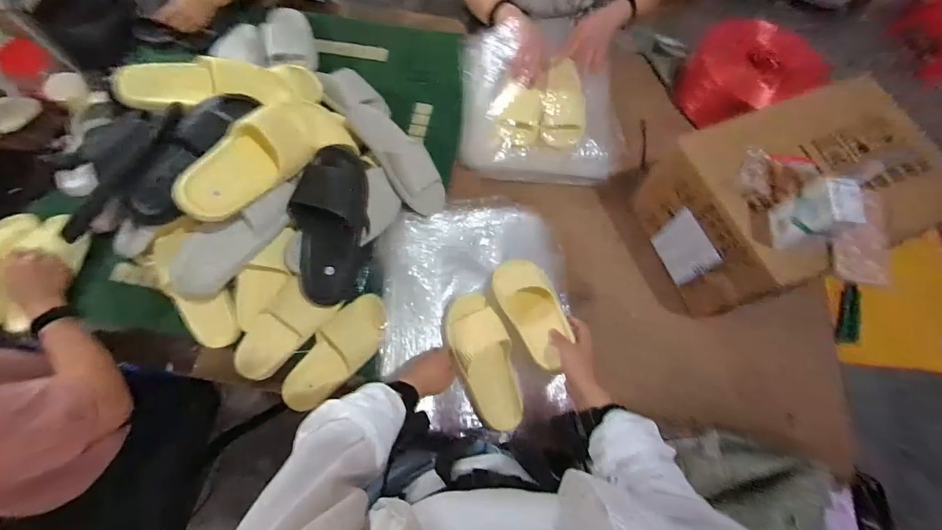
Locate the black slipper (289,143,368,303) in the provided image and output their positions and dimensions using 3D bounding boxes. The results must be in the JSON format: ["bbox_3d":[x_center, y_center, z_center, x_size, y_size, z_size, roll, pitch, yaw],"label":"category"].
[{"bbox_3d":[-0.245,-0.074,0.713,0.124,0.084,0.282,4,90,-1],"label":"black slipper"}]

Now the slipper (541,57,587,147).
[{"bbox_3d":[0.217,-0.369,0.931,0.104,0.055,0.227,13,71,2],"label":"slipper"}]

